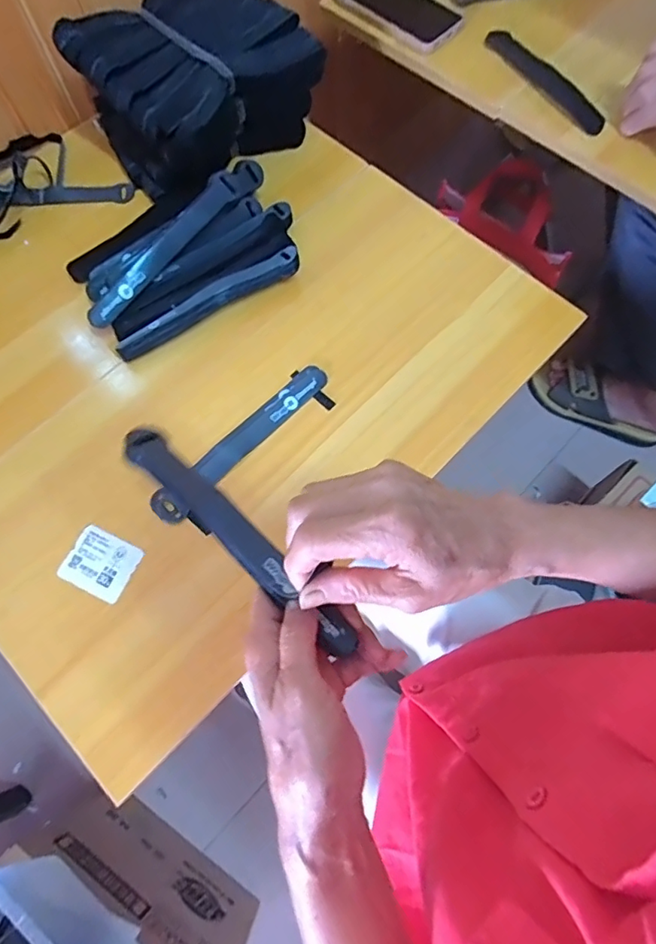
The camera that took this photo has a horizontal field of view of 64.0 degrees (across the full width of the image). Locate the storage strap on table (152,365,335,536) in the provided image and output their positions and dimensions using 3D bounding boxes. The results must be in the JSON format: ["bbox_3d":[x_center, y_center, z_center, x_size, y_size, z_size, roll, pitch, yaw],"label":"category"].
[{"bbox_3d":[-0.072,-0.024,0.483,0.198,0.009,0.051,-43,76,-13],"label":"storage strap on table"}]

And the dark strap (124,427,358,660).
[{"bbox_3d":[-0.059,0.034,0.315,0.194,0.015,0.022,40,76,21],"label":"dark strap"}]

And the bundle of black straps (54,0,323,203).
[{"bbox_3d":[-0.140,-0.414,0.559,0.211,0.112,0.180,-42,75,-13],"label":"bundle of black straps"}]

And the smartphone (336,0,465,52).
[{"bbox_3d":[0.089,-0.603,0.676,0.086,0.008,0.178,-43,76,-13],"label":"smartphone"}]

